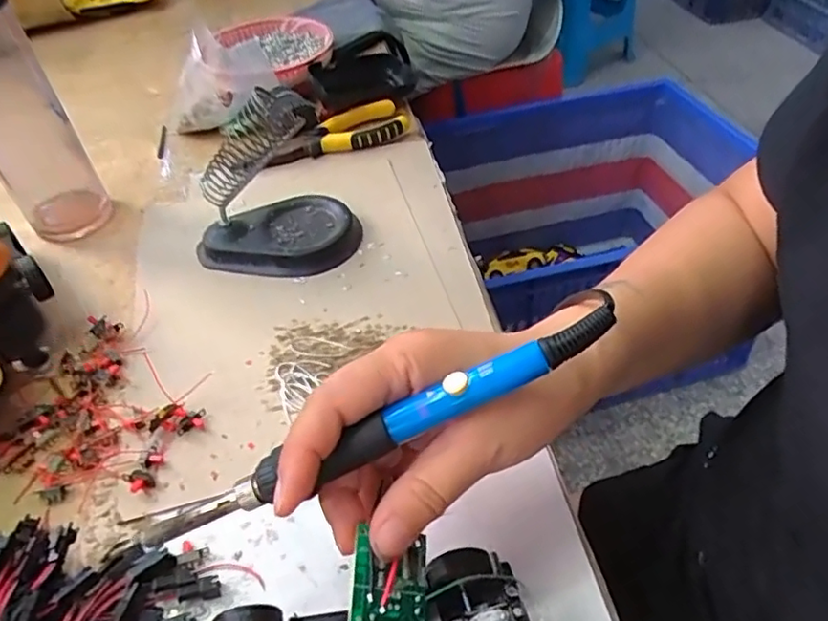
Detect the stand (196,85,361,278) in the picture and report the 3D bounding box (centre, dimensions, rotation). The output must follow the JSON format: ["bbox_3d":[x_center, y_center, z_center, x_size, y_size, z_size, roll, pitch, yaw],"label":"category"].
[{"bbox_3d":[-0.101,-0.086,0.412,0.108,0.111,0.072,-17,47,-12],"label":"stand"}]

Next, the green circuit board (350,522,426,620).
[{"bbox_3d":[-0.009,0.101,0.221,0.028,0.004,0.038,15,52,-19],"label":"green circuit board"}]

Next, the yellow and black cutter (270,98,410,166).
[{"bbox_3d":[-0.066,-0.157,0.541,0.126,0.019,0.056,-21,48,-15],"label":"yellow and black cutter"}]

